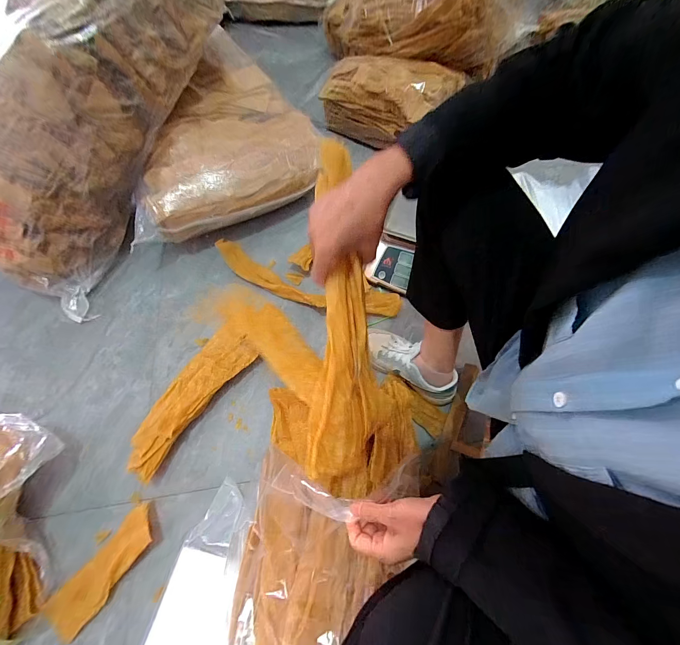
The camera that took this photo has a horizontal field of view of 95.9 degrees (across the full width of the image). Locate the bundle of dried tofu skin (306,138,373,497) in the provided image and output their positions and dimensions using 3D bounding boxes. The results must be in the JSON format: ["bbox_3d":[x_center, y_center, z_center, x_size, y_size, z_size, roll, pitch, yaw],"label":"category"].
[{"bbox_3d":[0.010,0.006,0.379,0.086,0.024,0.411,0,95,-33],"label":"bundle of dried tofu skin"}]

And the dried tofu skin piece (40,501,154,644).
[{"bbox_3d":[-0.417,0.436,0.542,0.081,0.033,0.209,35,69,14],"label":"dried tofu skin piece"}]

